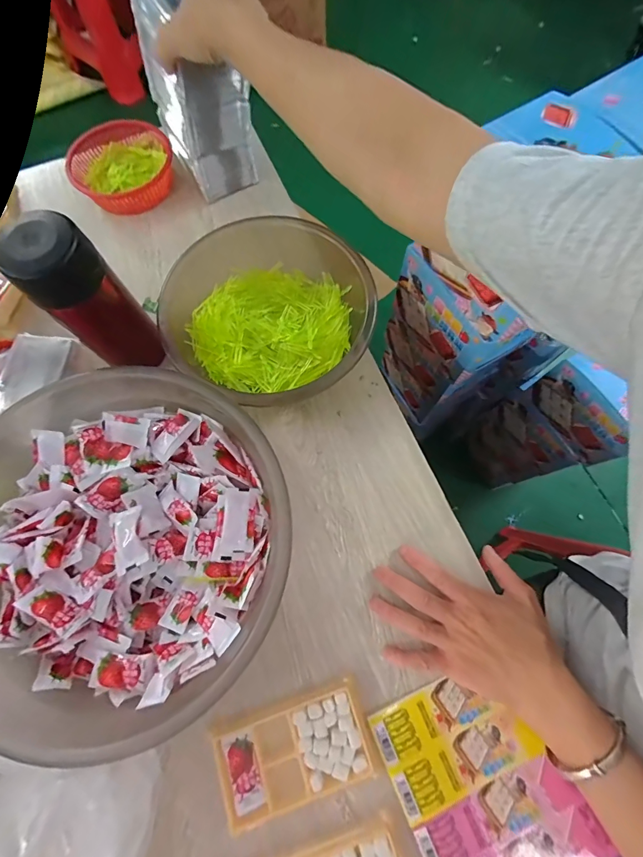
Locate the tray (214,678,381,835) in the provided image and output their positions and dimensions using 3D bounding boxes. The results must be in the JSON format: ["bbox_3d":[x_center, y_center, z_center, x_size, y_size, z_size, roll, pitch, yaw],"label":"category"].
[{"bbox_3d":[-0.024,0.278,0.323,0.132,0.012,0.075,-16,72,-4],"label":"tray"}]

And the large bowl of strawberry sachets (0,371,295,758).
[{"bbox_3d":[-0.202,0.107,0.339,0.348,0.099,0.280,-8,72,-1],"label":"large bowl of strawberry sachets"}]

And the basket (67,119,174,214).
[{"bbox_3d":[-0.271,-0.352,0.512,0.141,0.043,0.118,-21,72,-5],"label":"basket"}]

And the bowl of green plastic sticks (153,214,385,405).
[{"bbox_3d":[-0.037,-0.126,0.418,0.191,0.070,0.226,31,75,11],"label":"bowl of green plastic sticks"}]

